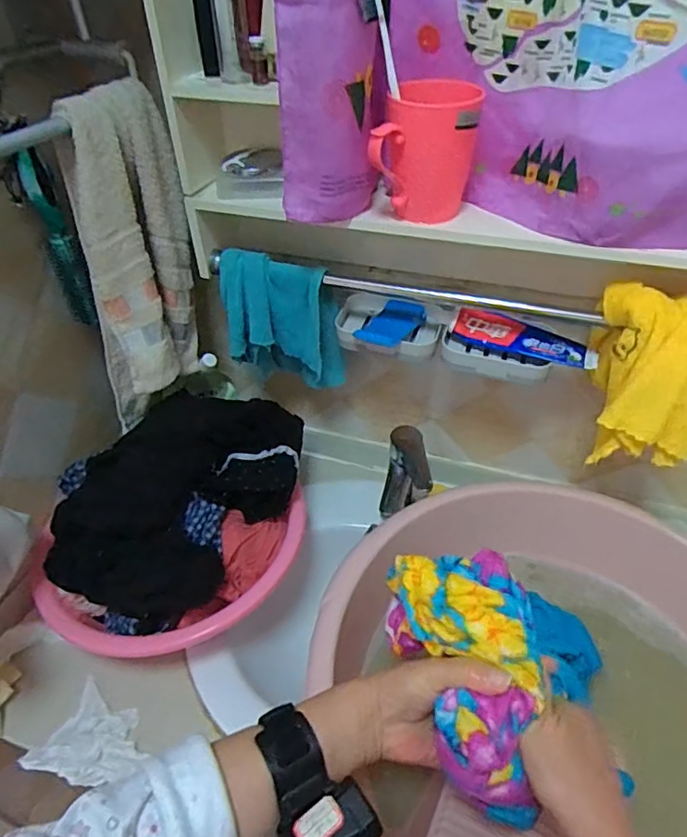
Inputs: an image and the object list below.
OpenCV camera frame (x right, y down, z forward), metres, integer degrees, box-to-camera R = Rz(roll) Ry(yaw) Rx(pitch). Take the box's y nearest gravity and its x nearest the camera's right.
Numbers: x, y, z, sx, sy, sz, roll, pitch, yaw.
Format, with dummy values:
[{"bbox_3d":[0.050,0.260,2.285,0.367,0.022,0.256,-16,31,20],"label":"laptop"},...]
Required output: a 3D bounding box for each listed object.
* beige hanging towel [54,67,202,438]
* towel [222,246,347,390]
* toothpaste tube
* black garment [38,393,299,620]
[{"bbox_3d":[-0.238,-0.170,0.625,0.079,0.339,0.160,7,43,8],"label":"beige hanging towel"},{"bbox_3d":[-0.078,-0.115,0.696,0.140,0.176,0.053,5,43,7],"label":"towel"},{"bbox_3d":[0.209,-0.094,0.631,0.163,0.030,0.039,15,45,17],"label":"toothpaste tube"},{"bbox_3d":[-0.185,0.084,0.682,0.175,0.120,0.343,25,48,25],"label":"black garment"}]

